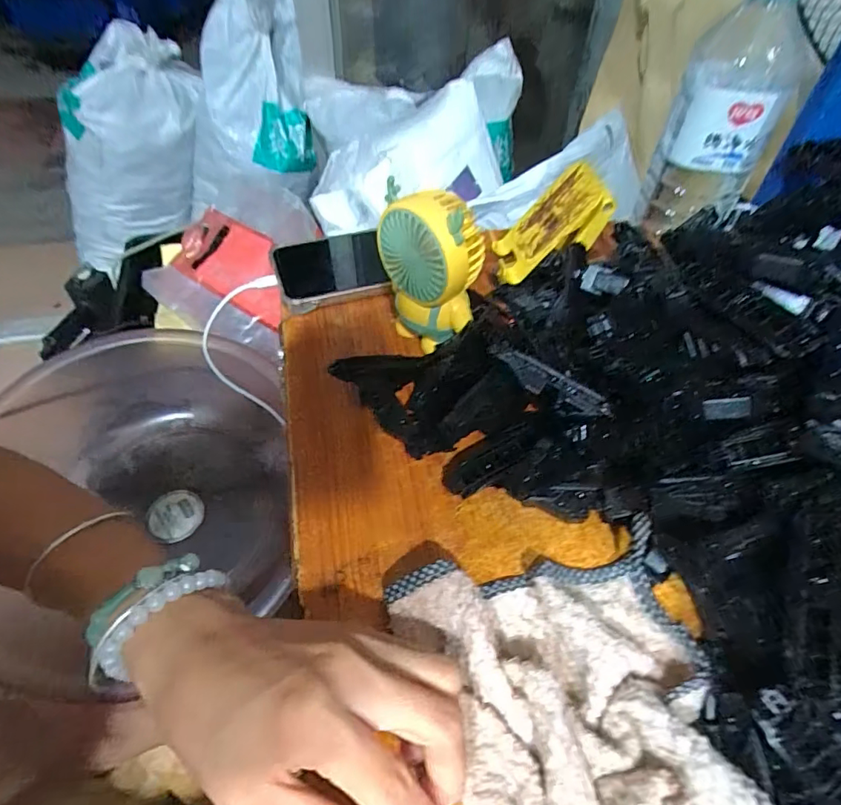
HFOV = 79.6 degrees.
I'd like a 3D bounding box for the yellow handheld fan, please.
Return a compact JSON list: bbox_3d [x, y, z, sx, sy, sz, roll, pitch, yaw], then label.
[{"bbox_3d":[0.007,-0.085,0.336,0.067,0.104,0.038,35,57,25],"label":"yellow handheld fan"}]

